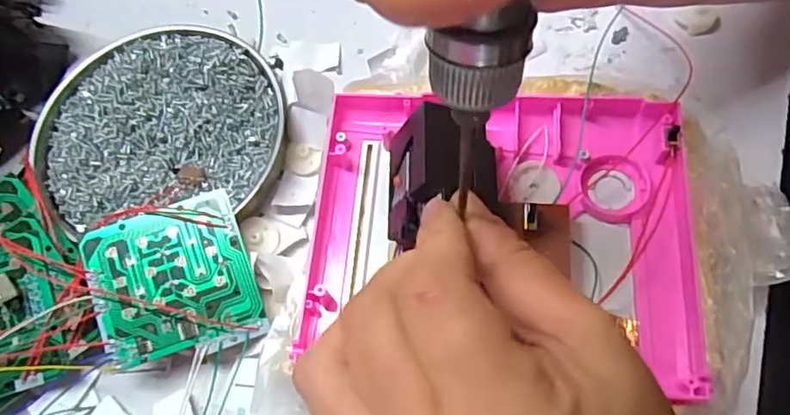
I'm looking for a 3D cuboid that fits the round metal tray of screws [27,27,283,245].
[{"bbox_3d":[-0.130,-0.044,0.326,0.131,0.026,0.116,-13,67,0],"label":"round metal tray of screws"}]

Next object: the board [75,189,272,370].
[{"bbox_3d":[-0.105,0.035,0.278,0.070,0.004,0.073,-19,79,-10],"label":"board"}]

